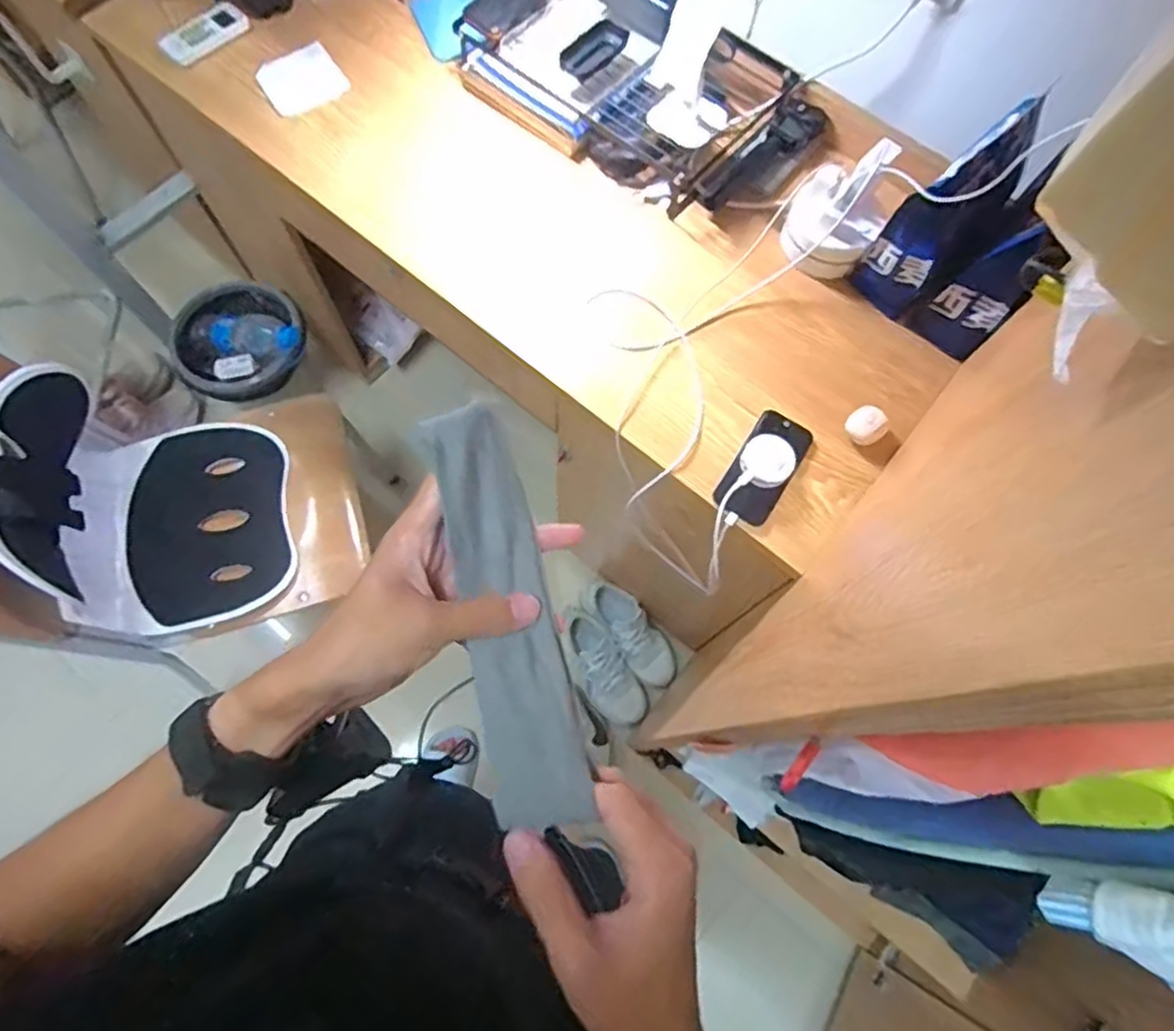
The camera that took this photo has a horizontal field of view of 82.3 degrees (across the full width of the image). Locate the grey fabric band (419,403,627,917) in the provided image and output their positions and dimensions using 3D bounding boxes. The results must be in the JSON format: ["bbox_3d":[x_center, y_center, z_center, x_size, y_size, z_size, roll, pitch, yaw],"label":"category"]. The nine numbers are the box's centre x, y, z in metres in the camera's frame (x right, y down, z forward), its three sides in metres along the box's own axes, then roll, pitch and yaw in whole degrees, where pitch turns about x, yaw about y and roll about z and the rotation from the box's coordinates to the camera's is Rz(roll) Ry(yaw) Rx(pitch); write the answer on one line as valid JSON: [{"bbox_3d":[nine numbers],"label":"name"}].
[{"bbox_3d":[-0.039,0.064,0.349,0.049,0.036,0.246,-14,73,-7],"label":"grey fabric band"}]

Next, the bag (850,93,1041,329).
[{"bbox_3d":[0.415,-0.345,0.794,0.104,0.262,0.082,36,73,10],"label":"bag"}]

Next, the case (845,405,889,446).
[{"bbox_3d":[0.349,-0.112,0.837,0.055,0.020,0.047,-30,75,-12],"label":"case"}]

